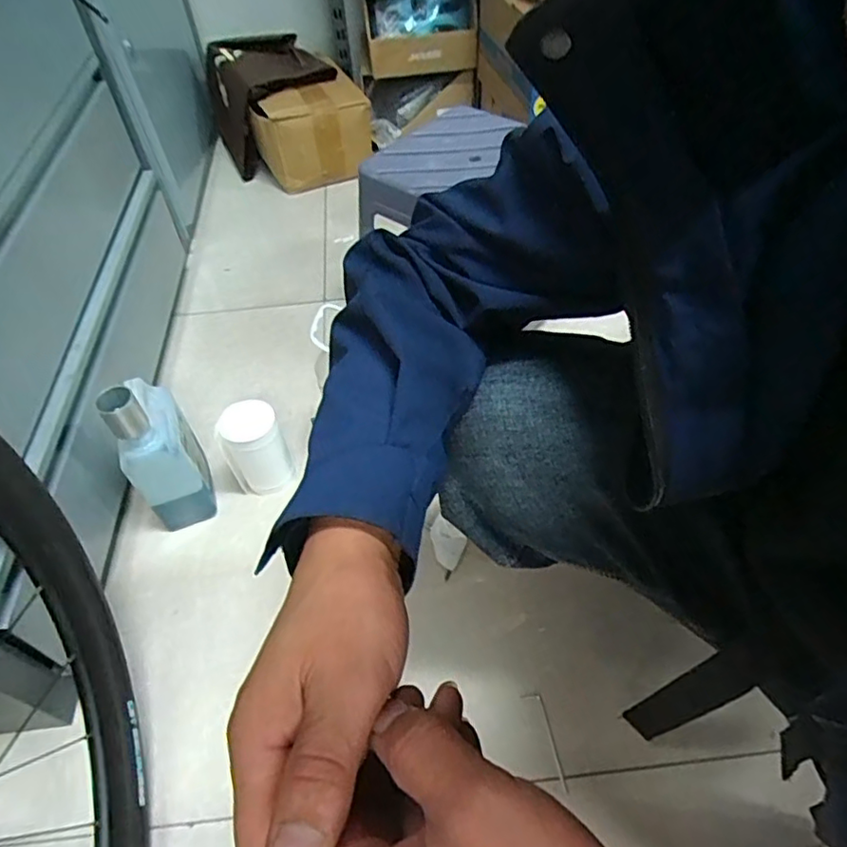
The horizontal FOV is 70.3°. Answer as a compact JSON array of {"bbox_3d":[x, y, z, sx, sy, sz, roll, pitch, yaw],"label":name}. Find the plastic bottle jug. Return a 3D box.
[{"bbox_3d":[-0.329,0.028,0.748,0.084,0.236,0.111,-26,55,-19],"label":"plastic bottle jug"}]

